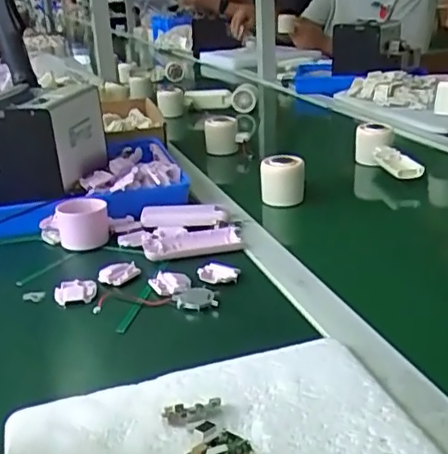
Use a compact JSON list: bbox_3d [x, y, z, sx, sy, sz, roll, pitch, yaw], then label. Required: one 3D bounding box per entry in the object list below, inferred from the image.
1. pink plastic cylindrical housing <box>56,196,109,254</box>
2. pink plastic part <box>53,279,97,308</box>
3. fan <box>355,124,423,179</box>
[{"bbox_3d":[-0.163,-0.004,0.715,0.059,0.047,0.052,-7,22,-10],"label":"pink plastic cylindrical housing"},{"bbox_3d":[-0.144,0.063,0.599,0.040,0.011,0.033,-9,22,-15],"label":"pink plastic part"},{"bbox_3d":[0.245,-0.115,0.937,0.062,0.052,0.167,-5,22,-1],"label":"fan"}]

